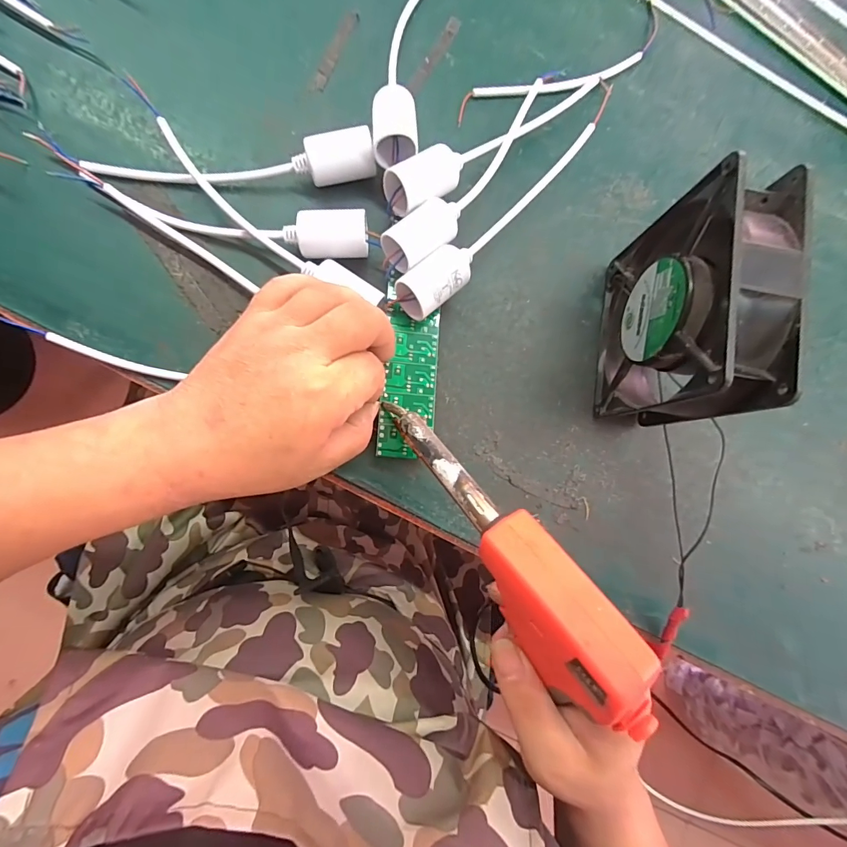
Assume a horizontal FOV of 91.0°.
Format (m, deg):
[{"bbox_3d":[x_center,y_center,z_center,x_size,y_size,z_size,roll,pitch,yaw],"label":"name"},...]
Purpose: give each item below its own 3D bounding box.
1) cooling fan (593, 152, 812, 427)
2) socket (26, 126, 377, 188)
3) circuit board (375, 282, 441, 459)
[{"bbox_3d":[0.155,-0.065,0.252,0.047,0.122,0.122,8,84,-7],"label":"cooling fan"},{"bbox_3d":[-0.133,-0.168,0.267,0.202,0.029,0.028,-5,86,-8],"label":"socket"},{"bbox_3d":[-0.008,-0.032,0.270,0.036,0.006,0.107,5,84,-10],"label":"circuit board"}]

